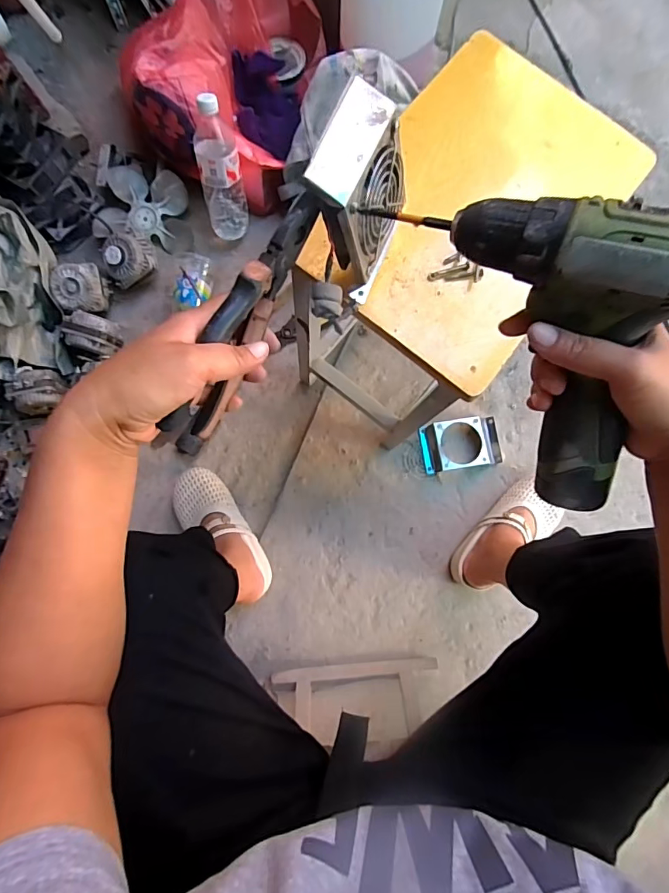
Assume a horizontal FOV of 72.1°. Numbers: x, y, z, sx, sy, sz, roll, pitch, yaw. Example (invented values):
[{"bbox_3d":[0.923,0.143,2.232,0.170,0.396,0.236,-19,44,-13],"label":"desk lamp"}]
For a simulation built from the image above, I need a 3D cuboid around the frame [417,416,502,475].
[{"bbox_3d":[0.233,-0.005,0.849,0.145,0.039,0.092,-10,84,0],"label":"frame"}]

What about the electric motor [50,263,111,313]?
[{"bbox_3d":[-0.463,-0.285,0.836,0.079,0.051,0.079,2,84,1],"label":"electric motor"}]

